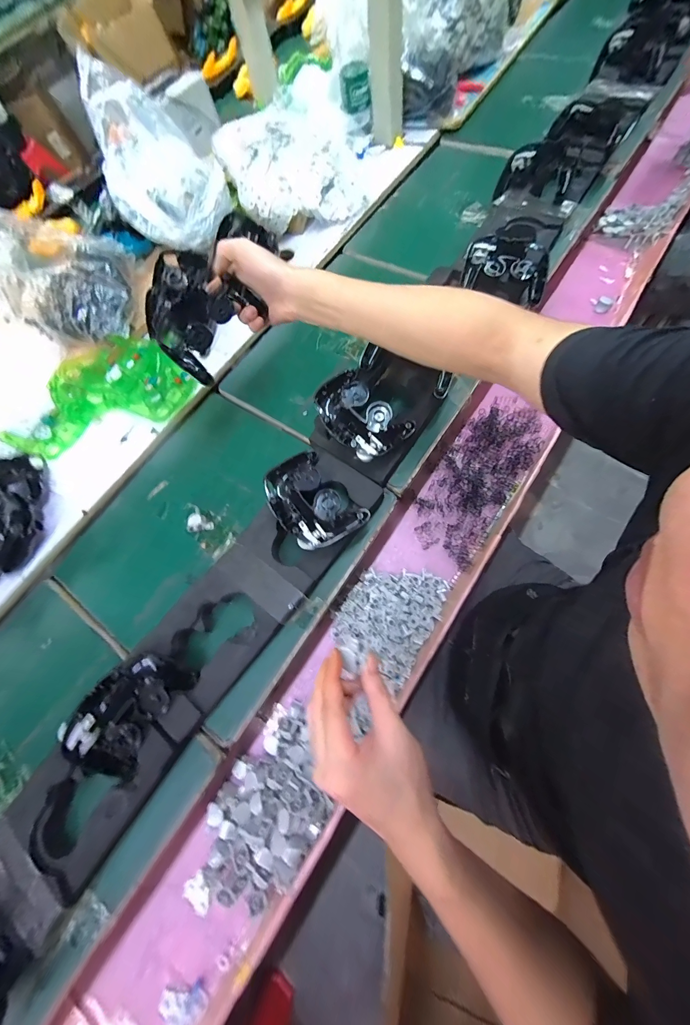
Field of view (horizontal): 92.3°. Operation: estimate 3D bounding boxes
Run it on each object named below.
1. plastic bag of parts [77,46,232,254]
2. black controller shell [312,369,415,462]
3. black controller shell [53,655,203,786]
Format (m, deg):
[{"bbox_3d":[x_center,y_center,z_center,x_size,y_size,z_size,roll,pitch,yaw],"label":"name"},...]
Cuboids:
[{"bbox_3d":[-0.379,-0.657,0.626,0.267,0.178,0.171,26,71,14],"label":"plastic bag of parts"},{"bbox_3d":[0.018,-0.136,0.487,0.141,0.060,0.094,40,74,18],"label":"black controller shell"},{"bbox_3d":[-0.254,0.230,0.385,0.082,0.055,0.136,31,72,15],"label":"black controller shell"}]

